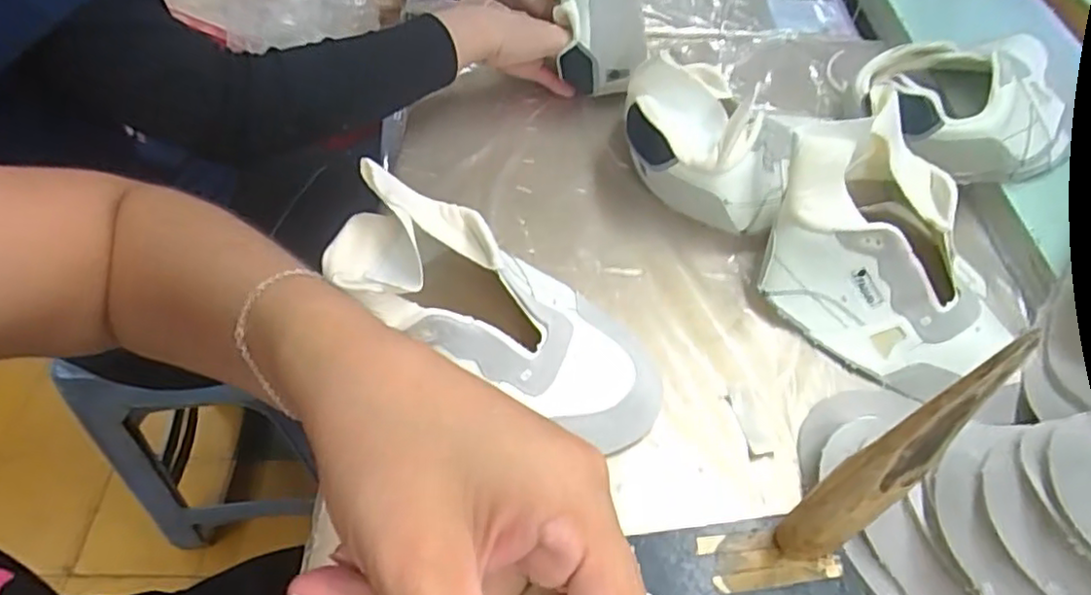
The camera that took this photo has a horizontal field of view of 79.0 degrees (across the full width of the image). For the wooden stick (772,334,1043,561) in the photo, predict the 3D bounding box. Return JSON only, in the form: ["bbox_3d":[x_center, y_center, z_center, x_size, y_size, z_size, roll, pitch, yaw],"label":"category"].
[{"bbox_3d":[0.152,0.088,0.312,0.029,0.224,0.025,-22,57,-20],"label":"wooden stick"}]

